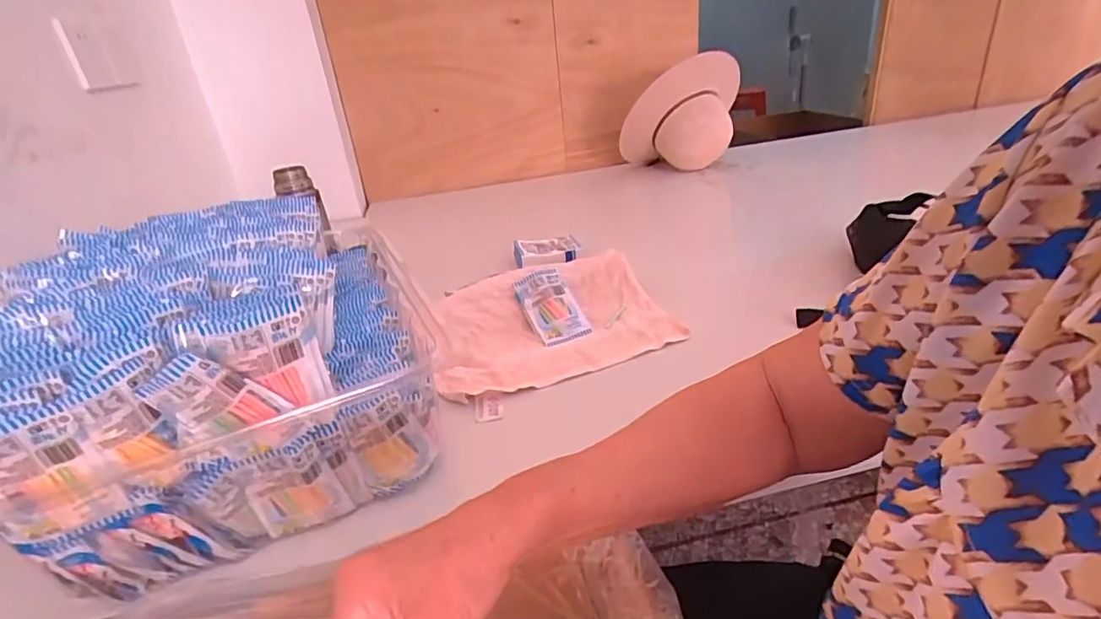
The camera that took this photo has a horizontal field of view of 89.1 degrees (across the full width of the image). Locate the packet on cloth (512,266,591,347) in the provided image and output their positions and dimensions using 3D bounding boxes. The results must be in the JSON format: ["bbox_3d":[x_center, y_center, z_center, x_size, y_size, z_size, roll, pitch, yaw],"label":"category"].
[{"bbox_3d":[0.001,-0.003,0.721,0.063,0.015,0.105,-25,67,-10],"label":"packet on cloth"}]

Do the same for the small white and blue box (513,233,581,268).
[{"bbox_3d":[-0.008,-0.100,0.956,0.109,0.024,0.086,-5,27,1],"label":"small white and blue box"}]

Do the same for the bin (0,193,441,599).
[{"bbox_3d":[-0.311,0.034,0.556,0.330,0.187,0.406,-16,29,-19],"label":"bin"}]

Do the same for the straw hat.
[{"bbox_3d":[0.314,-0.479,1.355,0.288,0.288,0.125,-13,44,-14],"label":"straw hat"}]

